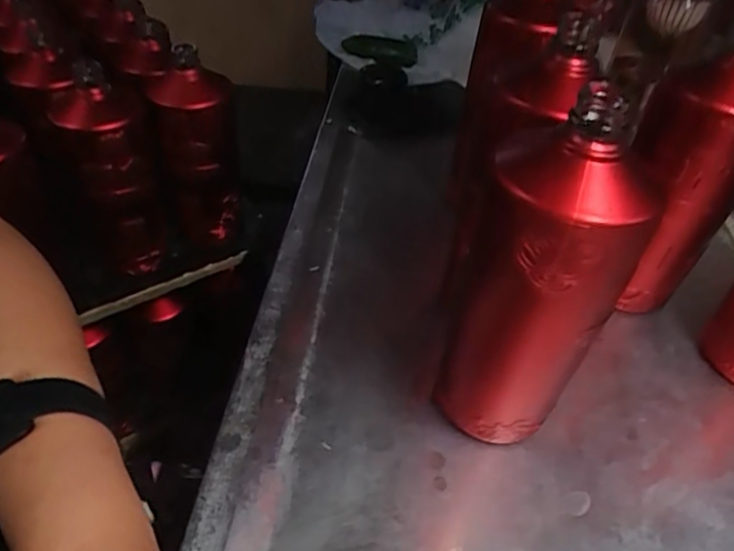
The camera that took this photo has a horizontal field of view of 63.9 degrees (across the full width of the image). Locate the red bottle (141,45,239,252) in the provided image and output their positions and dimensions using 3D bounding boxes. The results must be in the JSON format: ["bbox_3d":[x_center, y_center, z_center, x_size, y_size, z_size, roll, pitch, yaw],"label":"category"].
[{"bbox_3d":[-0.183,-0.133,0.643,0.080,0.201,0.097,-7,44,-11],"label":"red bottle"}]

